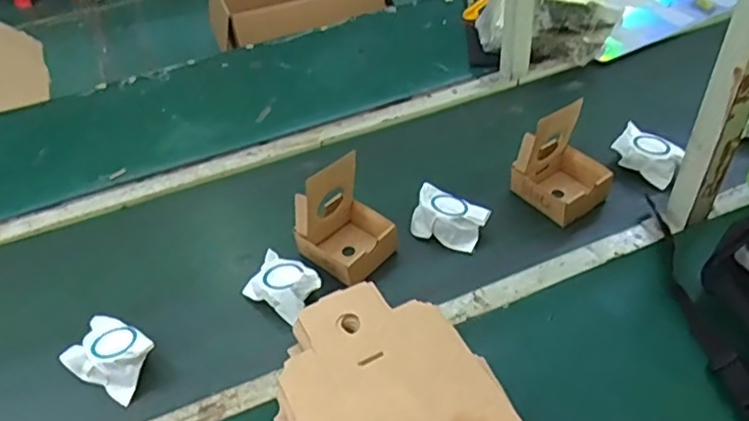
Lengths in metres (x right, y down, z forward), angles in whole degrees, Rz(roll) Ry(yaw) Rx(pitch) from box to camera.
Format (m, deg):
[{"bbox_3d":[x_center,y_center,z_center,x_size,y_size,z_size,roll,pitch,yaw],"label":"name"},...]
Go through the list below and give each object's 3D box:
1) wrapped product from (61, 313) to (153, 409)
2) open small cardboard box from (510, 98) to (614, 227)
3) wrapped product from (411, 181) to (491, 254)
[{"bbox_3d":[-0.329,0.180,0.758,0.104,0.050,0.076,19,48,25],"label":"wrapped product"},{"bbox_3d":[0.279,-0.078,0.887,0.104,0.143,0.123,-31,48,-25],"label":"open small cardboard box"},{"bbox_3d":[0.111,0.014,0.889,0.108,0.054,0.069,17,47,24],"label":"wrapped product"}]

